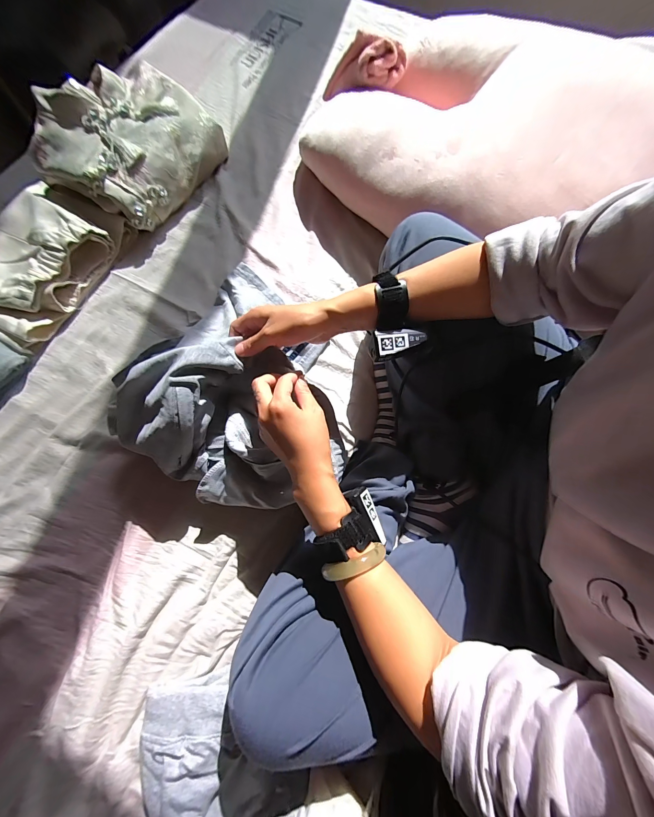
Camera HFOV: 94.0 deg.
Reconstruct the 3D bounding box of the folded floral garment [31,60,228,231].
[{"bbox_3d":[-0.366,-0.502,0.576,0.249,0.118,0.291,29,76,9],"label":"folded floral garment"}]

